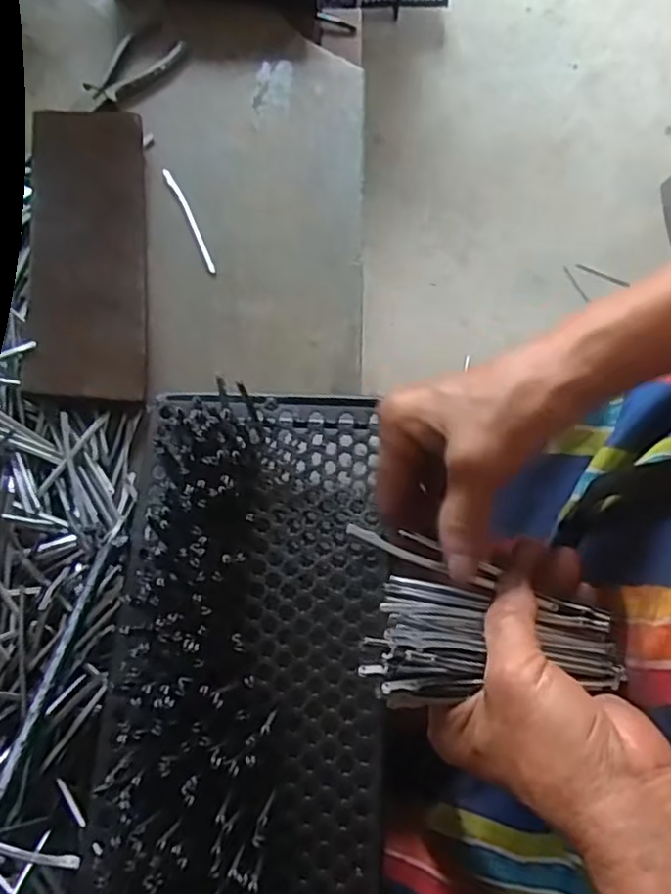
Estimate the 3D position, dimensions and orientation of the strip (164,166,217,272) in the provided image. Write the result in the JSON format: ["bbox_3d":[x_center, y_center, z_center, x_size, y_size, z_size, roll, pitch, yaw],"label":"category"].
[{"bbox_3d":[-0.118,-0.185,0.550,0.008,0.004,0.107,-24,71,-7],"label":"strip"}]

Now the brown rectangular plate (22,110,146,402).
[{"bbox_3d":[-0.190,-0.153,0.521,0.082,0.012,0.253,-2,71,-14],"label":"brown rectangular plate"}]

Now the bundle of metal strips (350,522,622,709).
[{"bbox_3d":[0.062,0.090,0.310,0.130,0.020,0.068,19,72,8],"label":"bundle of metal strips"}]

